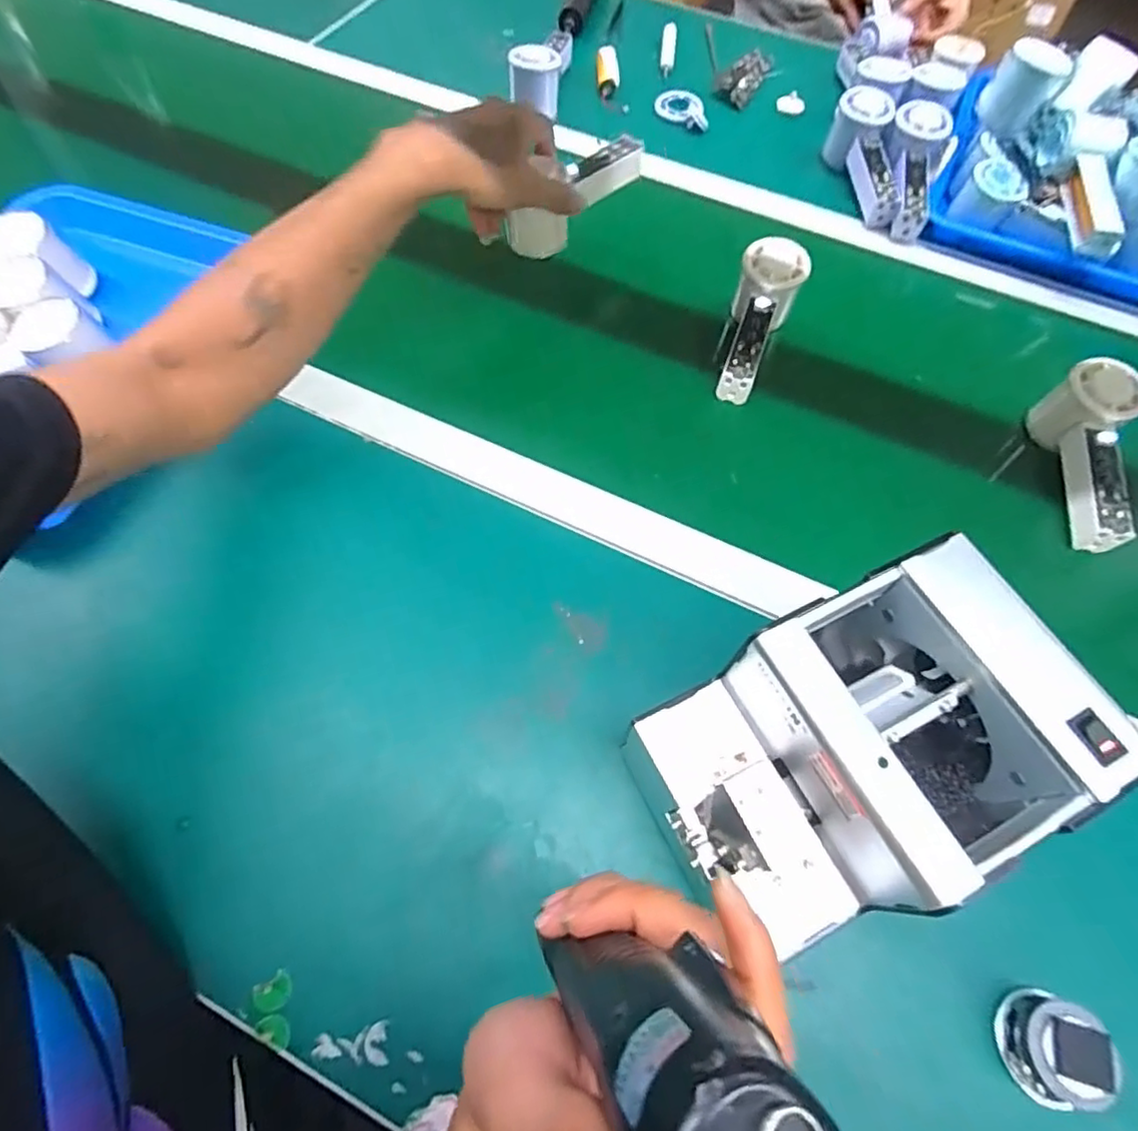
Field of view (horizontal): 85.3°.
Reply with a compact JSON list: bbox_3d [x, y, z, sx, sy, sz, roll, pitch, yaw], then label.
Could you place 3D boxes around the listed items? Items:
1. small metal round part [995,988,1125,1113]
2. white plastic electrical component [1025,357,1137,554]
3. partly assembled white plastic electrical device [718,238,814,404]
[{"bbox_3d":[0.248,0.247,0.313,0.041,0.026,0.048,21,64,8],"label":"small metal round part"},{"bbox_3d":[0.412,-0.083,0.490,0.050,0.052,0.150,7,76,3],"label":"white plastic electrical component"},{"bbox_3d":[0.165,-0.208,0.544,0.057,0.059,0.152,18,78,9],"label":"partly assembled white plastic electrical device"}]

